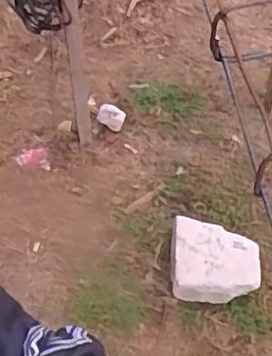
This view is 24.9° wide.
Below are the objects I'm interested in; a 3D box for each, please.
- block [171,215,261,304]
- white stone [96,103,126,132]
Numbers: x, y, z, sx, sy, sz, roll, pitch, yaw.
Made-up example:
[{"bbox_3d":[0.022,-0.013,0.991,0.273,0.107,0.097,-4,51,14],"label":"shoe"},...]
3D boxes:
[{"bbox_3d":[0.191,0.203,1.498,0.214,0.116,0.186,6,56,3],"label":"block"},{"bbox_3d":[-0.074,-0.179,1.777,0.081,0.034,0.059,24,59,15],"label":"white stone"}]

